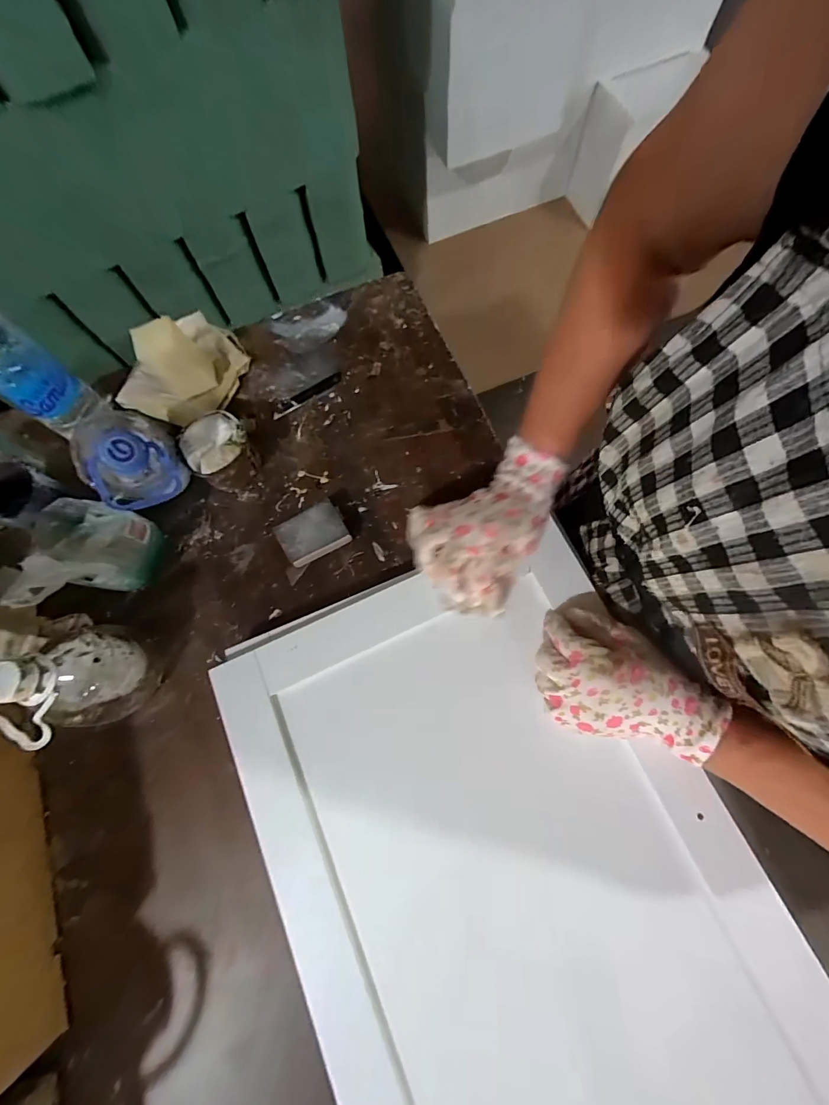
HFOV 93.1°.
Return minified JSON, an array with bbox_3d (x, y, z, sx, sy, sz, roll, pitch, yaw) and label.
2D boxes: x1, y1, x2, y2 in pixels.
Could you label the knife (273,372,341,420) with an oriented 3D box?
[{"bbox_3d":[-0.134,-0.198,0.489,0.097,0.004,0.018,-36,77,-9],"label":"knife"}]

